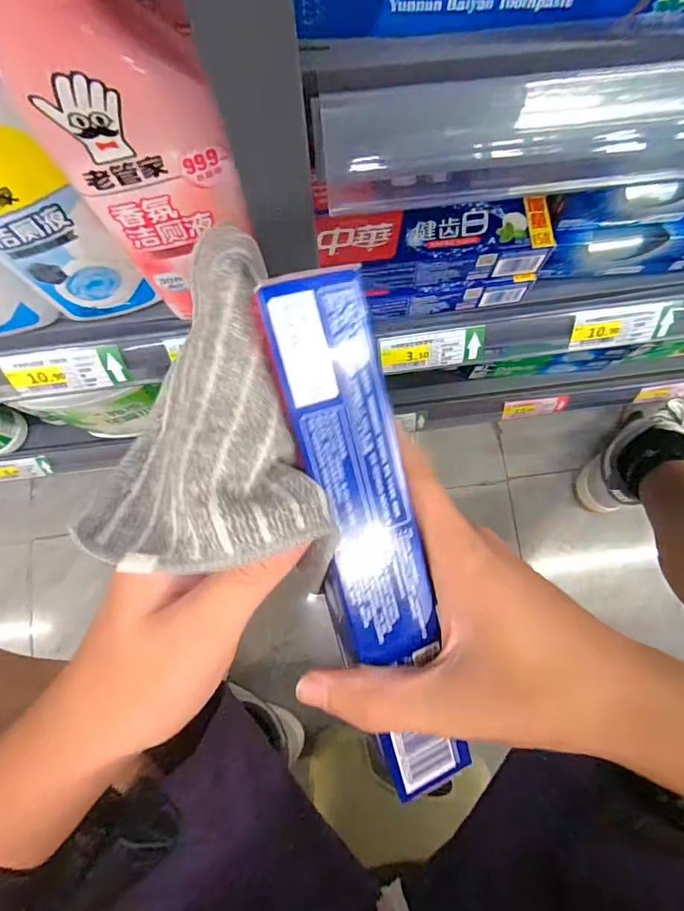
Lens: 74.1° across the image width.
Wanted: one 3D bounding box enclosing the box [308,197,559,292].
[{"bbox_3d":[0.069,-0.158,0.347,0.170,0.031,0.050,-7,81,-1],"label":"box"}]

